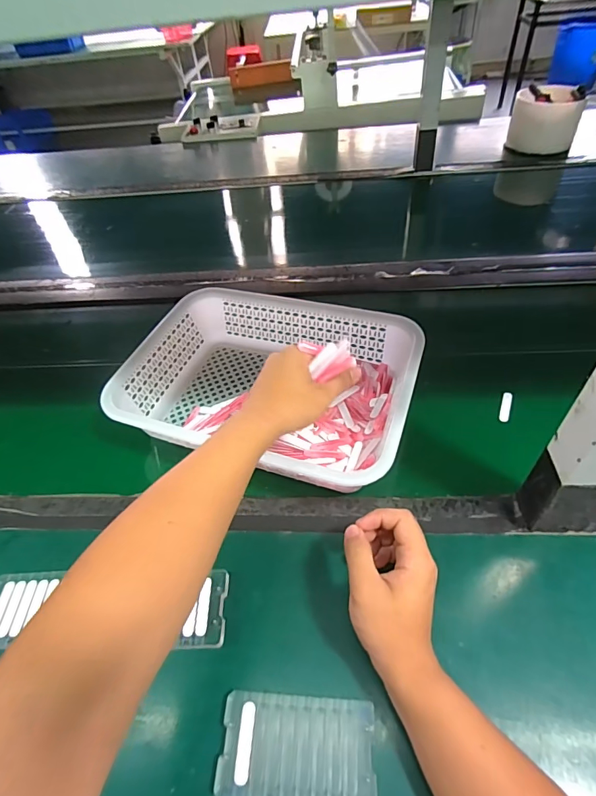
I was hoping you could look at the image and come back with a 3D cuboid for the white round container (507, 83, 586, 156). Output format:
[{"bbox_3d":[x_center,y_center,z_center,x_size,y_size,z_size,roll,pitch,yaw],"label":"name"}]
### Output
[{"bbox_3d":[0.648,-0.733,1.109,0.160,0.120,0.160,18,52,20],"label":"white round container"}]

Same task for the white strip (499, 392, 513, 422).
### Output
[{"bbox_3d":[0.275,0.011,0.559,0.013,0.004,0.051,5,48,30],"label":"white strip"}]

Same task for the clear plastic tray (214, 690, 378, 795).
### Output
[{"bbox_3d":[0.000,0.279,0.339,0.120,0.013,0.066,0,48,6],"label":"clear plastic tray"}]

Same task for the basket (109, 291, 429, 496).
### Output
[{"bbox_3d":[-0.034,-0.022,0.558,0.353,0.083,0.250,13,50,16],"label":"basket"}]

